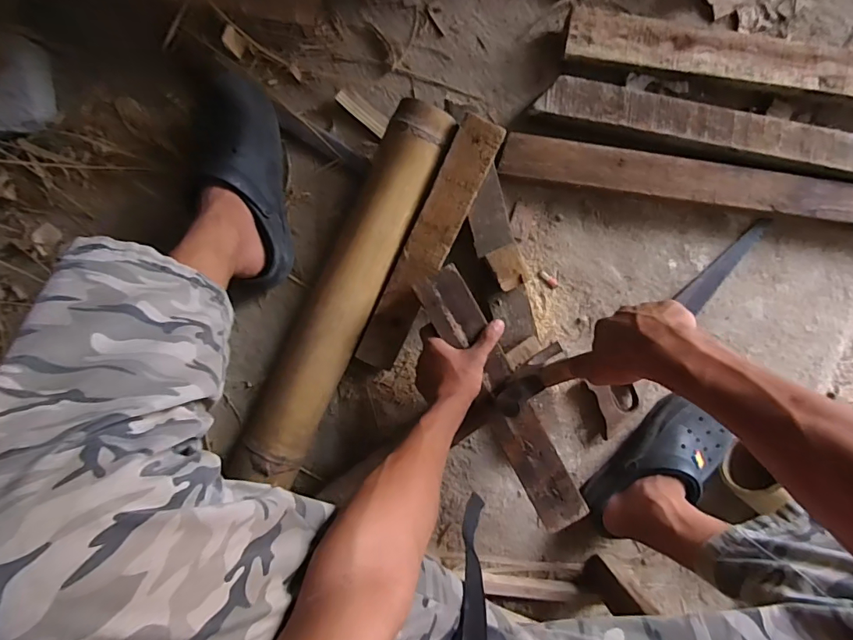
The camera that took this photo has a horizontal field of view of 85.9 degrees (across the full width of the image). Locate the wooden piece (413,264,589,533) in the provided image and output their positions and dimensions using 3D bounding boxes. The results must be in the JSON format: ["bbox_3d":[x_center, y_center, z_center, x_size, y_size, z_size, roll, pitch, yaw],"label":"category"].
[{"bbox_3d":[0.096,0.101,0.587,0.064,0.014,0.357,-28,91,-2],"label":"wooden piece"}]

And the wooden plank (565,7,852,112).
[{"bbox_3d":[0.485,-0.383,0.689,0.570,0.051,0.082,6,92,-4],"label":"wooden plank"}]

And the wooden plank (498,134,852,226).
[{"bbox_3d":[0.449,-0.201,0.681,0.690,0.026,0.067,8,92,-4],"label":"wooden plank"}]

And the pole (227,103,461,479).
[{"bbox_3d":[-0.119,-0.029,0.647,0.099,0.078,0.560,25,91,-5],"label":"pole"}]

